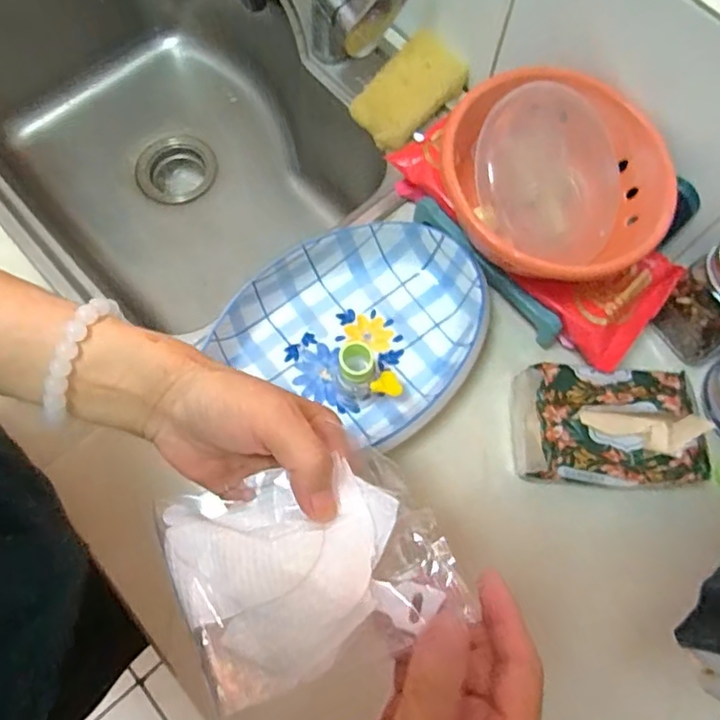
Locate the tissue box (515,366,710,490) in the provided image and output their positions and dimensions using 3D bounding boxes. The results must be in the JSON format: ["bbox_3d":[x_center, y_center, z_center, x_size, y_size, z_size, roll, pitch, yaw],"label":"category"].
[{"bbox_3d":[0.194,0.047,0.467,0.133,0.067,0.100,4,72,0],"label":"tissue box"}]

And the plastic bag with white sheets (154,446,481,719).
[{"bbox_3d":[-0.025,0.088,0.267,0.128,0.020,0.098,-22,65,4],"label":"plastic bag with white sheets"}]

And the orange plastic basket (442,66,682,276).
[{"bbox_3d":[0.164,-0.145,0.470,0.156,0.077,0.170,0,72,-1],"label":"orange plastic basket"}]

